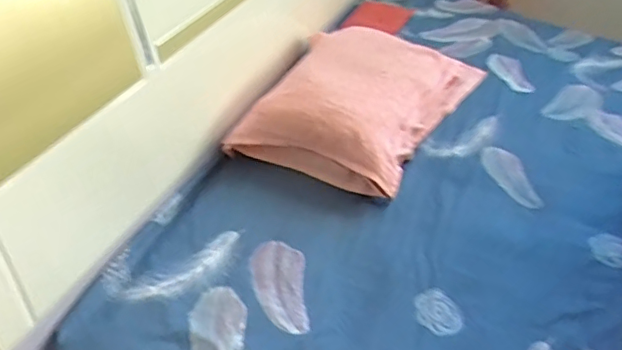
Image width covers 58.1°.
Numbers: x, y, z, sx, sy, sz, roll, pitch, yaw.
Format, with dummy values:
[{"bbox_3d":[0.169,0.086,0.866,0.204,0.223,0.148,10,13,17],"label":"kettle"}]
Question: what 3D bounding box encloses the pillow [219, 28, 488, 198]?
[{"bbox_3d":[0.098,-0.173,1.249,0.384,0.154,0.480,24,44,20],"label":"pillow"}]

